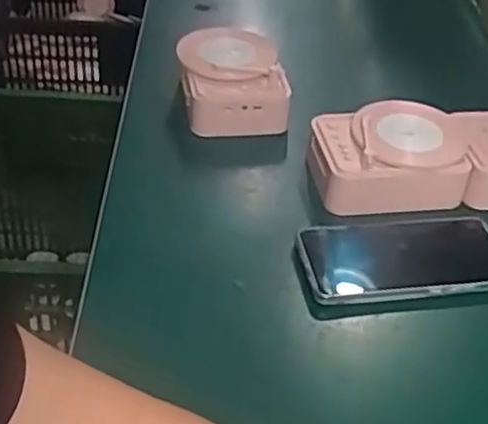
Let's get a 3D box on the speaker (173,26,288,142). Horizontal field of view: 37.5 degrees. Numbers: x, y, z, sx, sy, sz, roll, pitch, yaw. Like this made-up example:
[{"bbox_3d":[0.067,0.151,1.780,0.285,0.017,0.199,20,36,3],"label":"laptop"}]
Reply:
[{"bbox_3d":[-0.016,-0.136,0.724,0.100,0.053,0.133,1,38,-11],"label":"speaker"}]

